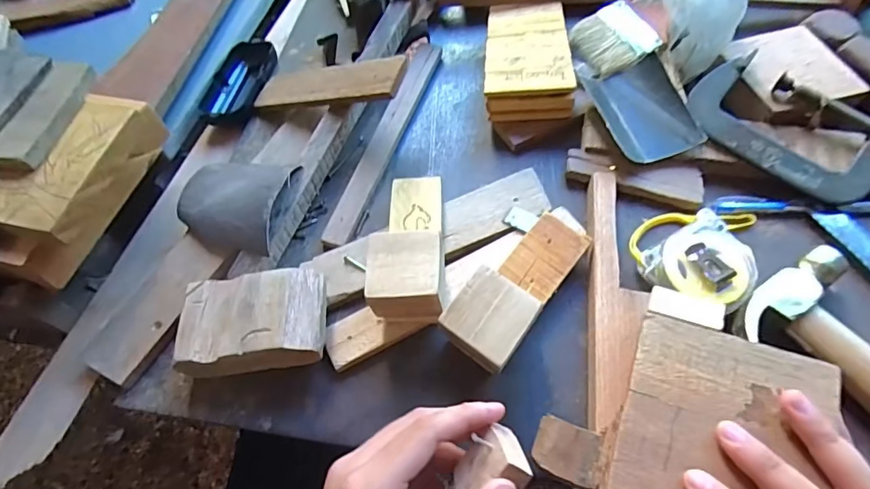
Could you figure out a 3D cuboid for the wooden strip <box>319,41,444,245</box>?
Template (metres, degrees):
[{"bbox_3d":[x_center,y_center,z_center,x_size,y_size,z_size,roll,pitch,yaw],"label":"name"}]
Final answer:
[{"bbox_3d":[-0.043,-0.100,0.443,0.024,0.009,0.243,17,64,10],"label":"wooden strip"}]

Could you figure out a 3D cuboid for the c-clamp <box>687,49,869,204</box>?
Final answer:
[{"bbox_3d":[0.300,-0.082,0.386,0.194,0.023,0.083,38,82,15],"label":"c-clamp"}]

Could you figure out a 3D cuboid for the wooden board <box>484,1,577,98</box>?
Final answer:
[{"bbox_3d":[0.085,-0.186,0.451,0.075,0.008,0.131,-2,55,8],"label":"wooden board"}]

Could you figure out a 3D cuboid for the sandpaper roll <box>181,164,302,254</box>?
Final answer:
[{"bbox_3d":[-0.163,-0.036,0.395,0.101,0.045,0.084,14,63,8],"label":"sandpaper roll"}]

